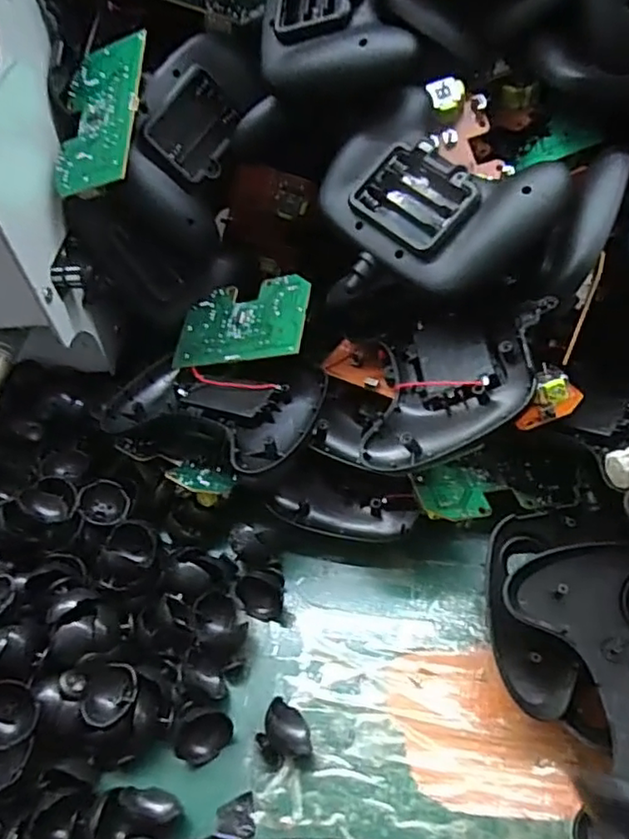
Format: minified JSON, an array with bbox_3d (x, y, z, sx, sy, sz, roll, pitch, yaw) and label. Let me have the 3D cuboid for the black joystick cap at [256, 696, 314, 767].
[{"bbox_3d":[-0.015,0.143,0.285,0.022,0.019,0.024,-3,51,3],"label":"black joystick cap"}]

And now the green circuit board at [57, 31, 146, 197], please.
[{"bbox_3d":[-0.117,-0.167,0.343,0.052,0.006,0.089,-3,75,26],"label":"green circuit board"}]

